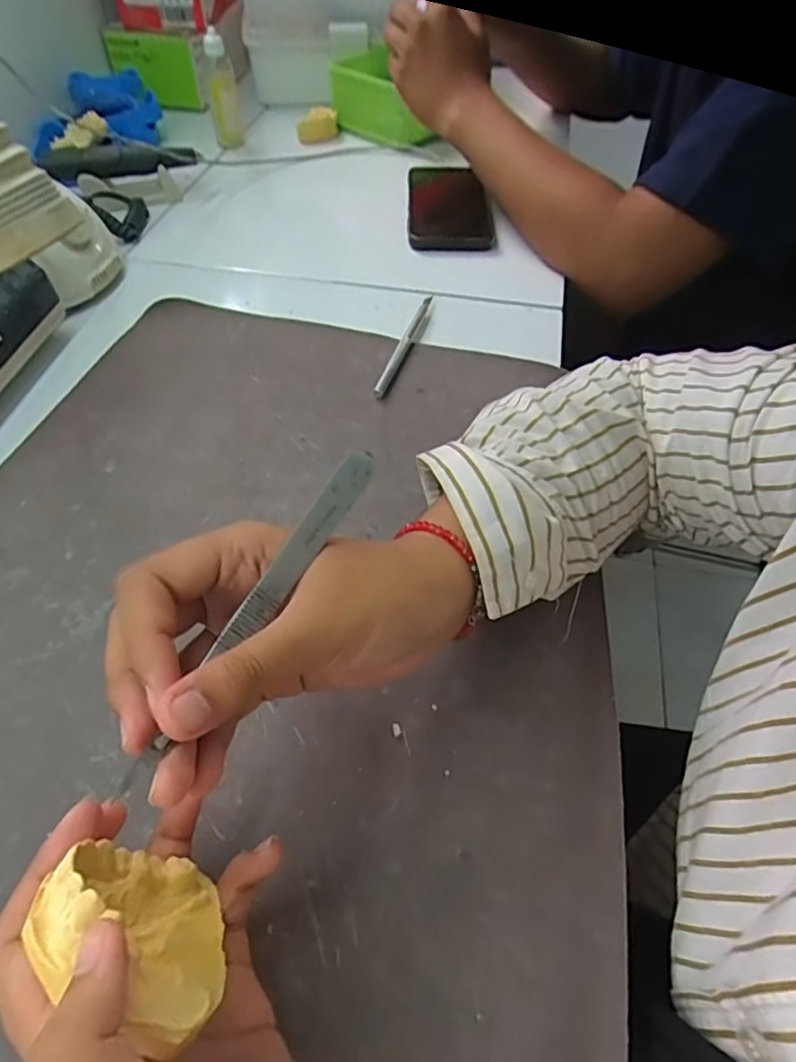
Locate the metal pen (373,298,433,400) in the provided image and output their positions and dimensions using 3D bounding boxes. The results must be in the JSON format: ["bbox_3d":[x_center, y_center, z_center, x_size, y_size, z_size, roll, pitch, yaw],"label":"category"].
[{"bbox_3d":[0.007,-0.147,0.449,0.010,0.012,0.134,15,53,9],"label":"metal pen"}]

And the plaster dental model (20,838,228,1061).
[{"bbox_3d":[-0.079,0.121,0.180,0.053,0.062,0.025,33,81,1],"label":"plaster dental model"}]

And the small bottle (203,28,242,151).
[{"bbox_3d":[-0.191,-0.479,0.637,0.028,0.101,0.030,-14,57,-9],"label":"small bottle"}]

